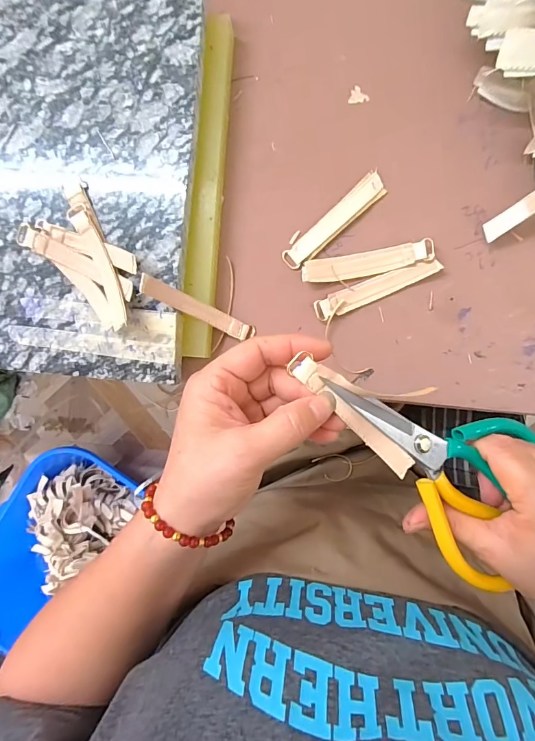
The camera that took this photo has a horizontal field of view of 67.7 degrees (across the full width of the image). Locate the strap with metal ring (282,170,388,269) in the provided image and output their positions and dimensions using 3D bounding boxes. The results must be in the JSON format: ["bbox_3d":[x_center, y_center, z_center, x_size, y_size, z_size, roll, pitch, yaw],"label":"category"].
[{"bbox_3d":[0.053,-0.118,0.317,0.095,0.004,0.020,-42,89,6],"label":"strap with metal ring"}]

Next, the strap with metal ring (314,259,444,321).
[{"bbox_3d":[0.086,-0.064,0.313,0.098,0.008,0.018,-20,91,6],"label":"strap with metal ring"}]

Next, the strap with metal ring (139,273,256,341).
[{"bbox_3d":[-0.052,-0.046,0.306,0.096,0.011,0.014,24,97,-30],"label":"strap with metal ring"}]

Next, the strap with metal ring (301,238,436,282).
[{"bbox_3d":[0.077,-0.084,0.312,0.099,0.012,0.019,-9,92,6],"label":"strap with metal ring"}]

